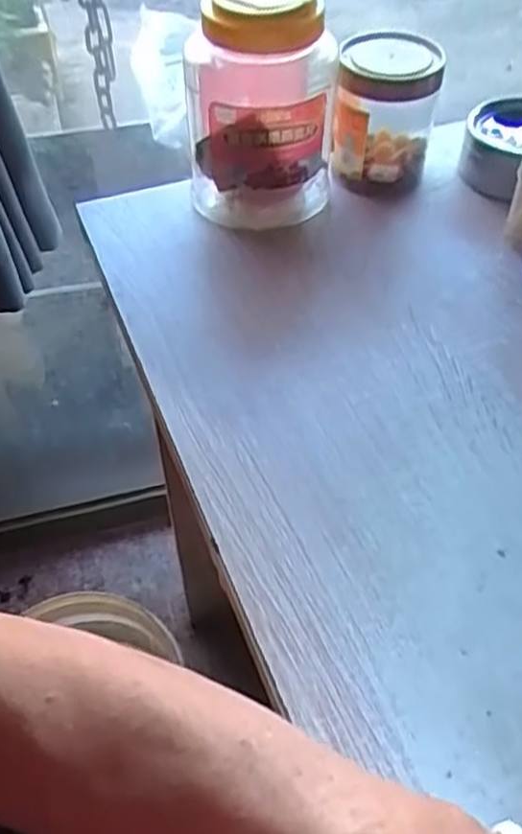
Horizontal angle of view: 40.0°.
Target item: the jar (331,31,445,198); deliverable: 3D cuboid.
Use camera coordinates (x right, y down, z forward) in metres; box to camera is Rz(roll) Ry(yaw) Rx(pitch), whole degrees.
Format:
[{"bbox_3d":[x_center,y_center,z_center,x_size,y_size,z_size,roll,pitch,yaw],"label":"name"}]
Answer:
[{"bbox_3d":[0.108,-0.258,0.618,0.083,0.119,0.082,6,50,7],"label":"jar"}]

